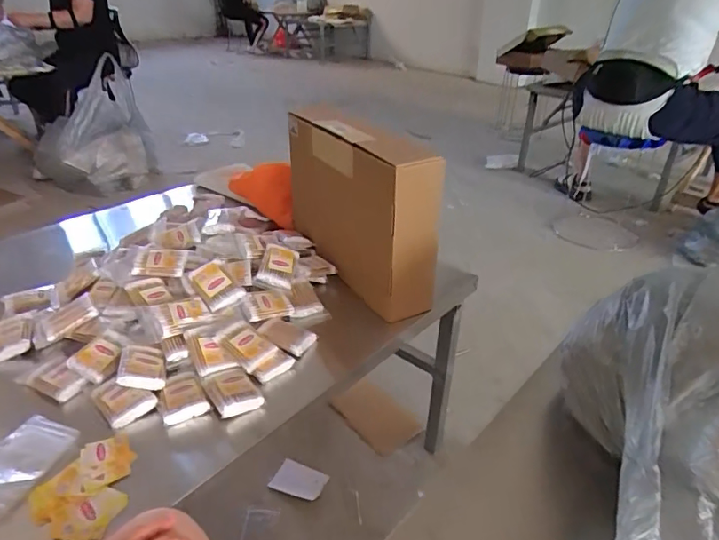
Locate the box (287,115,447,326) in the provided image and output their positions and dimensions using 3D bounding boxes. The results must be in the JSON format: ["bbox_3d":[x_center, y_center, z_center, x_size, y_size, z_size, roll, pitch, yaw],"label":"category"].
[{"bbox_3d":[-0.018,-0.116,0.854,0.074,0.246,0.378,-17,36,-27],"label":"box"}]

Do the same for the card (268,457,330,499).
[{"bbox_3d":[-0.127,0.445,1.045,0.105,0.006,0.065,19,47,9],"label":"card"}]

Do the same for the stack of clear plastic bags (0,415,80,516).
[{"bbox_3d":[-0.379,0.211,0.550,0.085,0.009,0.115,9,32,12],"label":"stack of clear plastic bags"}]

